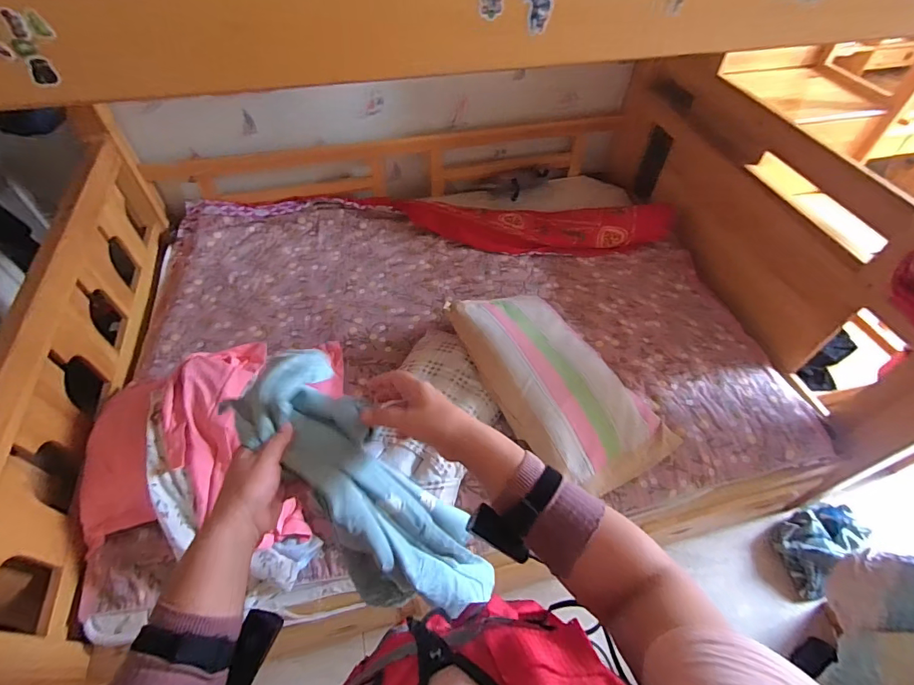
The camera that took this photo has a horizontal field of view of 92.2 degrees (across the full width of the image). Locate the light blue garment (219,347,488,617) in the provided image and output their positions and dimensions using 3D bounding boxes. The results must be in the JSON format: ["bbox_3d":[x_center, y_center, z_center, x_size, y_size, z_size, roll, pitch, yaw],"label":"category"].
[{"bbox_3d":[-0.094,0.244,0.608,0.078,0.537,0.160,2,42,45],"label":"light blue garment"}]

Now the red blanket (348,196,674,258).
[{"bbox_3d":[0.230,-0.476,1.733,1.233,0.136,0.225,7,53,3],"label":"red blanket"}]

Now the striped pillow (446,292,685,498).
[{"bbox_3d":[0.289,0.097,1.260,0.377,0.186,0.625,-24,57,-19],"label":"striped pillow"}]

